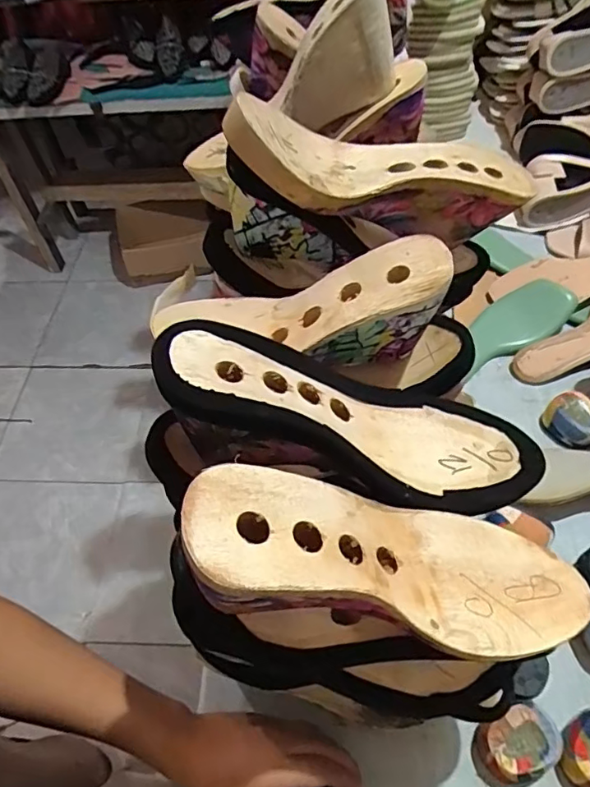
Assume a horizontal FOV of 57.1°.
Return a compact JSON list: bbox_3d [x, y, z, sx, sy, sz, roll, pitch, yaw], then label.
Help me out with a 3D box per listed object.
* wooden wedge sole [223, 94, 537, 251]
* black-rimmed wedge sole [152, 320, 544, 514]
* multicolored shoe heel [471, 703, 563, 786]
[{"bbox_3d":[0.063,-0.171,0.435,0.244,0.078,0.081,6,51,-18],"label":"wooden wedge sole"},{"bbox_3d":[0.037,0.013,0.334,0.245,0.055,0.085,18,50,-20],"label":"black-rimmed wedge sole"},{"bbox_3d":[0.179,0.287,0.438,0.063,0.040,0.050,-20,55,-12],"label":"multicolored shoe heel"}]

